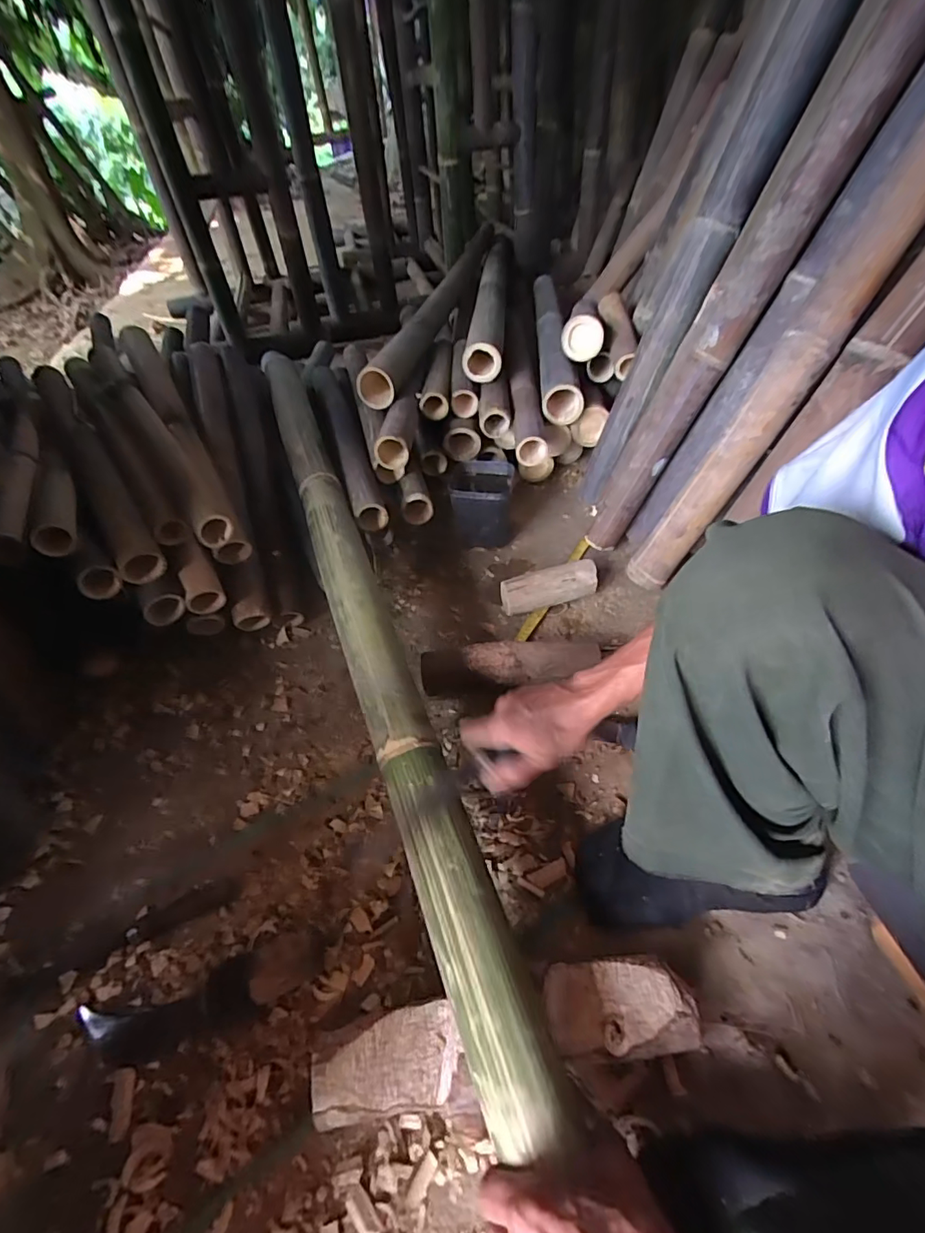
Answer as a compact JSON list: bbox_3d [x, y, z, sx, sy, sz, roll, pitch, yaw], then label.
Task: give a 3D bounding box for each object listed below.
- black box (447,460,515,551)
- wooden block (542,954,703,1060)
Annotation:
[{"bbox_3d":[0.039,-0.205,0.956,0.108,0.129,0.126,6,47,13],"label":"black box"},{"bbox_3d":[0.140,0.354,0.464,0.129,0.048,0.073,-5,46,2],"label":"wooden block"}]

